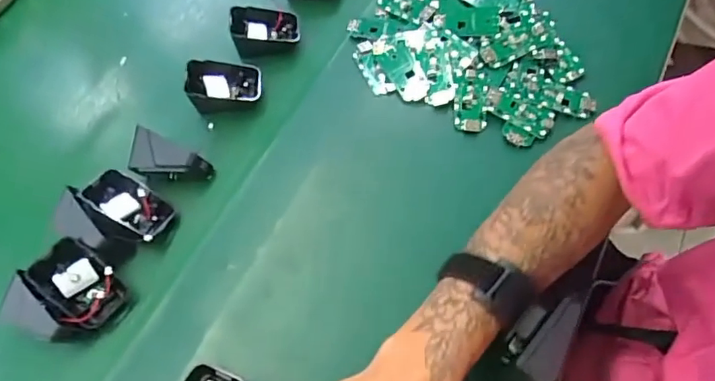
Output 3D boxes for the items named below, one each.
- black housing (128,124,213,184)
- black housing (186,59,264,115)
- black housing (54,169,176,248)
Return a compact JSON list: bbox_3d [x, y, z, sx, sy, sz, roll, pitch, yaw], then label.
[{"bbox_3d":[-0.169,-0.023,0.469,0.066,0.041,0.034,19,65,14],"label":"black housing"},{"bbox_3d":[-0.127,-0.101,0.507,0.065,0.042,0.055,-4,61,3],"label":"black housing"},{"bbox_3d":[-0.206,0.020,0.444,0.068,0.047,0.068,27,67,18],"label":"black housing"}]

